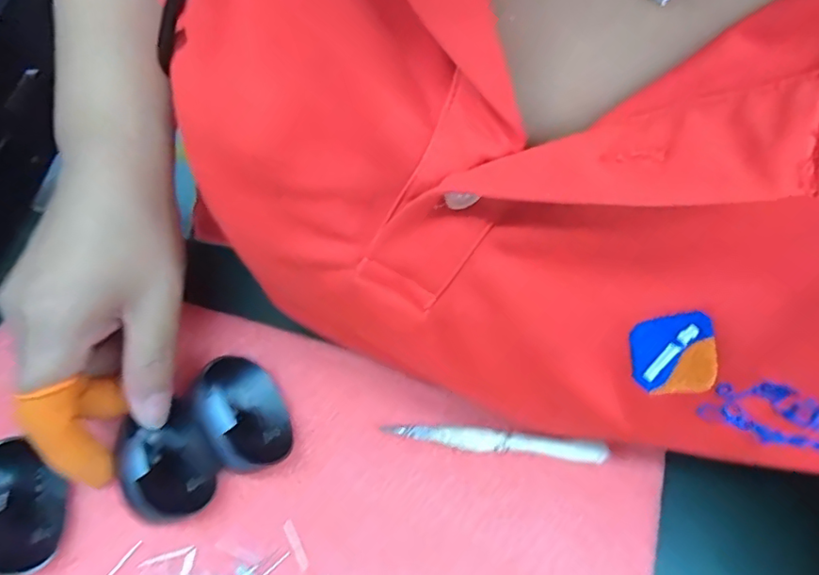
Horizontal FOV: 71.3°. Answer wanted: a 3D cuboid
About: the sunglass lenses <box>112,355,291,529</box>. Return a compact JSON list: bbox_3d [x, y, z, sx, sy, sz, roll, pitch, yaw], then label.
[{"bbox_3d":[-0.095,0.070,0.264,0.077,0.023,0.054,-32,70,-16],"label":"sunglass lenses"}]

